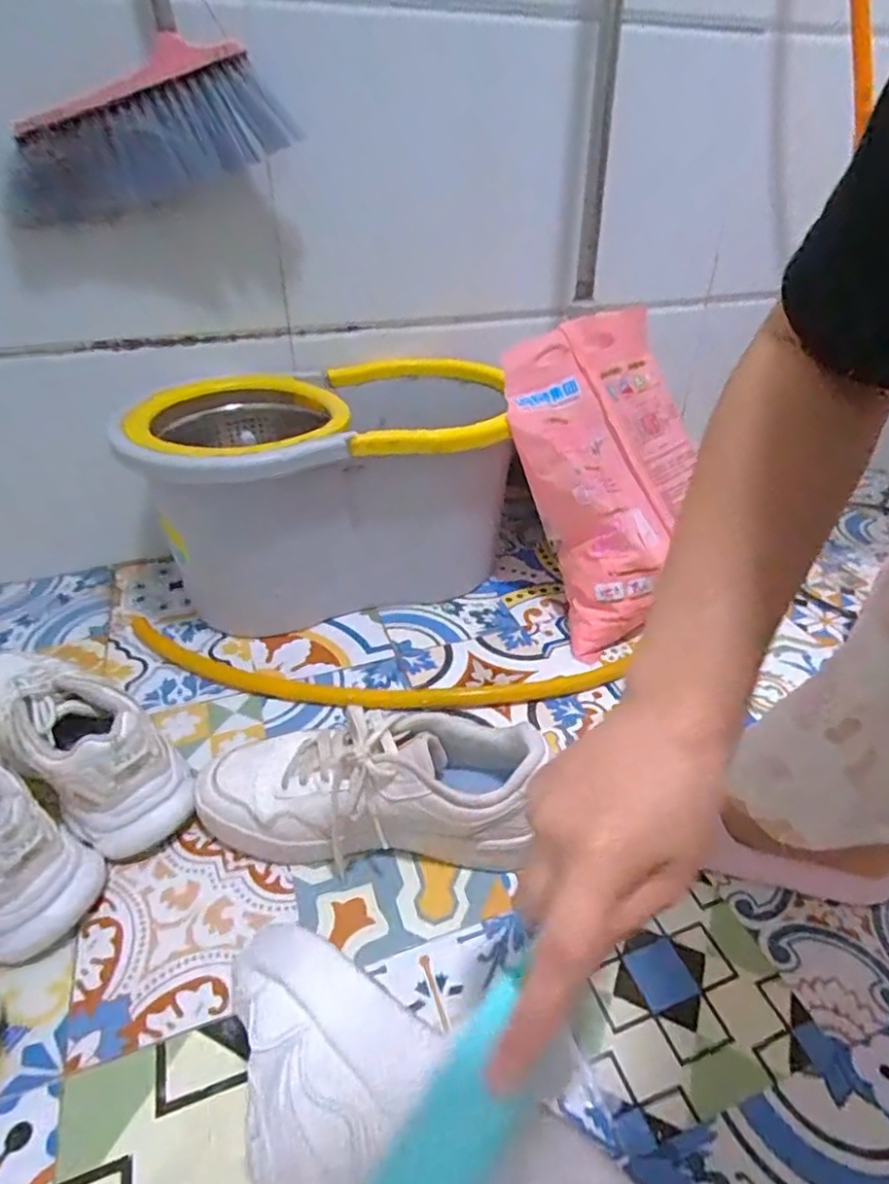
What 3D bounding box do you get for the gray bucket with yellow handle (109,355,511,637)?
[{"bbox_3d":[-0.112,-0.110,0.757,0.427,0.234,0.231,-12,37,-17],"label":"gray bucket with yellow handle"}]

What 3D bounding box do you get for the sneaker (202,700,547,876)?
[{"bbox_3d":[-0.060,0.150,0.499,0.262,0.099,0.092,5,36,7],"label":"sneaker"}]

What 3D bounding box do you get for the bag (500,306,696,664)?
[{"bbox_3d":[0.194,-0.134,0.713,0.230,0.340,0.071,-21,-2,-23],"label":"bag"}]

